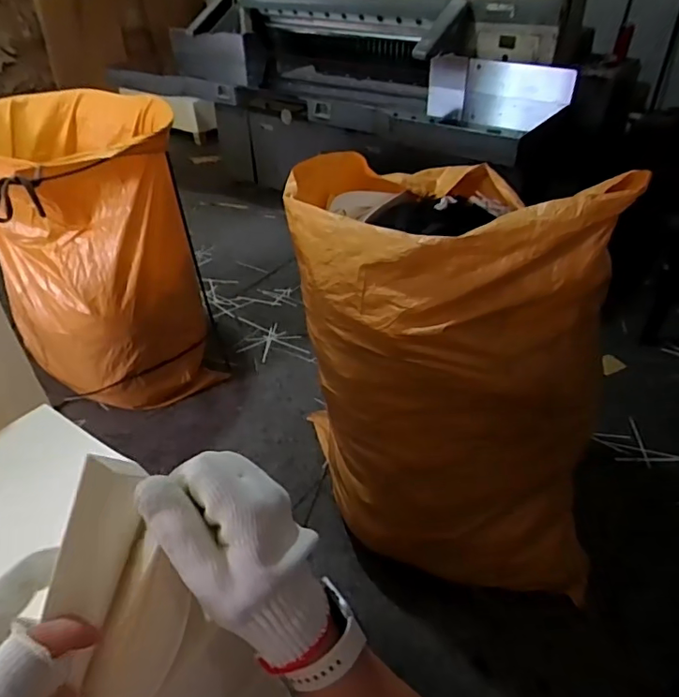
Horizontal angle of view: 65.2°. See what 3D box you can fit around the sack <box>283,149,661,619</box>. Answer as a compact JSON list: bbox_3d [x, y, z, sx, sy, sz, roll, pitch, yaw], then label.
[{"bbox_3d":[0.238,0.006,1.494,0.706,0.995,0.832,-1,39,1],"label":"sack"}]

